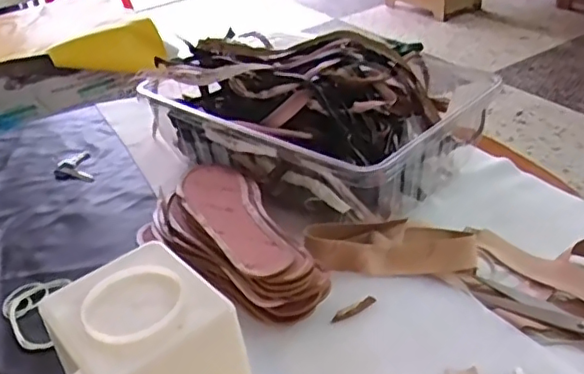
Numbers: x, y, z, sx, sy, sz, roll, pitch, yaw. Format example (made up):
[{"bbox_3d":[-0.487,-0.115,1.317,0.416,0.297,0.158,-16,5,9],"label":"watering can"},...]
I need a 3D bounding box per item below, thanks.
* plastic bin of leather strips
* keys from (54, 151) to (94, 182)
[{"bbox_3d":[0.014,-0.097,0.748,0.372,0.121,0.260,20,42,35],"label":"plastic bin of leather strips"},{"bbox_3d":[-0.301,-0.025,0.823,0.048,0.007,0.089,-17,35,-14],"label":"keys"}]

